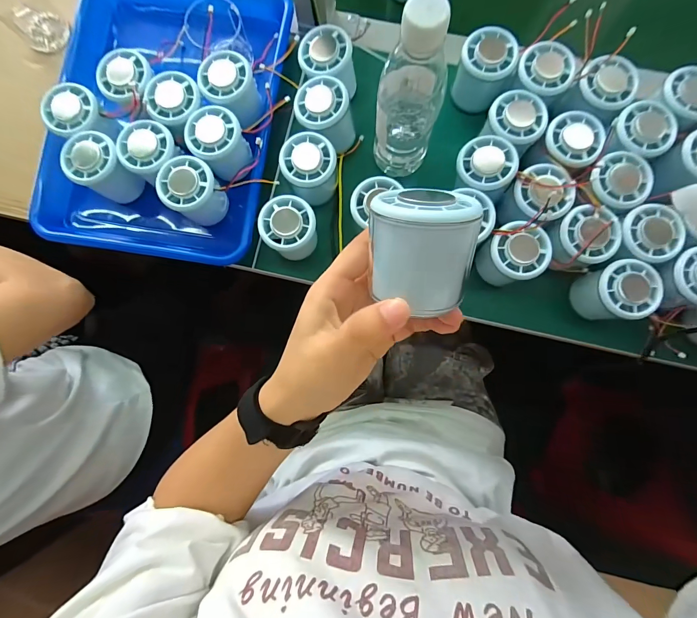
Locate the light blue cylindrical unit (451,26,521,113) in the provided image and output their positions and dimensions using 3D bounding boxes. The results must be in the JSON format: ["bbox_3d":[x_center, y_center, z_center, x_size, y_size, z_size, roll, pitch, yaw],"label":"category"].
[{"bbox_3d":[0.151,-0.259,0.373,0.062,0.059,0.055,28,84,4],"label":"light blue cylindrical unit"}]

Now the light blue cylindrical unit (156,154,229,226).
[{"bbox_3d":[-0.165,-0.124,0.365,0.056,0.060,0.053,0,82,1],"label":"light blue cylindrical unit"}]

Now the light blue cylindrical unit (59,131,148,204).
[{"bbox_3d":[-0.265,-0.151,0.367,0.057,0.057,0.052,0,82,1],"label":"light blue cylindrical unit"}]

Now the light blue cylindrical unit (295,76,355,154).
[{"bbox_3d":[-0.024,-0.208,0.367,0.059,0.057,0.055,0,82,1],"label":"light blue cylindrical unit"}]

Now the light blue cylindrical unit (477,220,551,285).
[{"bbox_3d":[0.167,-0.053,0.349,0.056,0.061,0.054,0,82,1],"label":"light blue cylindrical unit"}]

